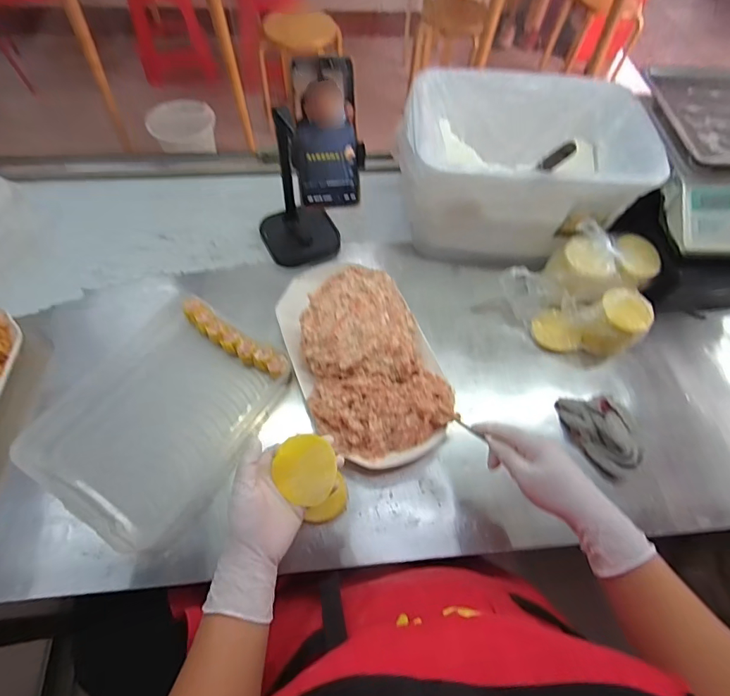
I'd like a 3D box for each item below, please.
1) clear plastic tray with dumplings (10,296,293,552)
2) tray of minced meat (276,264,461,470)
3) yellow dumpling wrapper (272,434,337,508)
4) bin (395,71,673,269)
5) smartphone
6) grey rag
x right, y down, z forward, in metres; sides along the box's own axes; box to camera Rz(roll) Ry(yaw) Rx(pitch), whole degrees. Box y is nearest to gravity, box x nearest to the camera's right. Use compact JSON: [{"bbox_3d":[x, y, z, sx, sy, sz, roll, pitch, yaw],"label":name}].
[{"bbox_3d":[-0.268,0.082,0.565,0.231,0.039,0.298,30,64,13],"label":"clear plastic tray with dumplings"},{"bbox_3d":[-0.006,0.005,0.596,0.188,0.082,0.316,-22,65,-14],"label":"tray of minced meat"},{"bbox_3d":[-0.062,0.129,0.446,0.063,0.012,0.071,-6,75,6],"label":"yellow dumpling wrapper"},{"bbox_3d":[0.237,-0.299,0.687,0.352,0.173,0.239,4,62,-1],"label":"bin"},{"bbox_3d":[-0.045,-0.254,0.504,0.074,0.156,0.006,-7,22,-10],"label":"smartphone"},{"bbox_3d":[0.324,0.114,0.578,0.063,0.042,0.123,-20,65,-13],"label":"grey rag"}]

